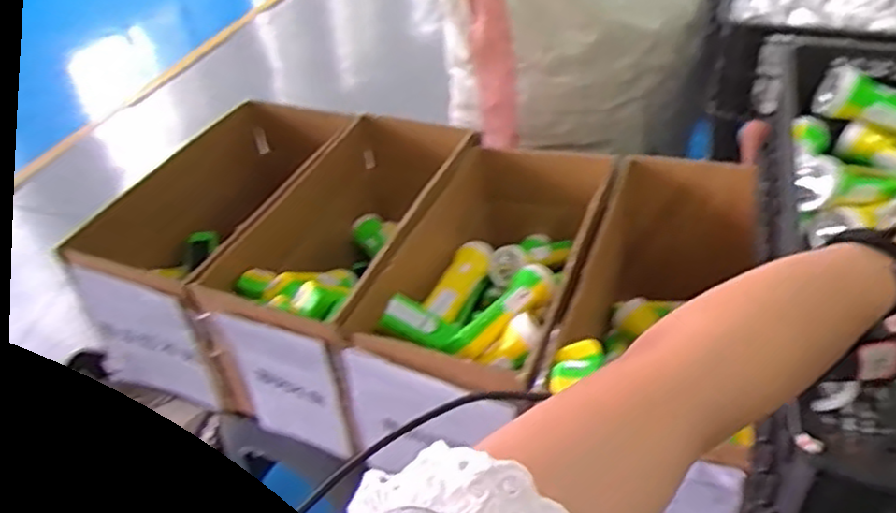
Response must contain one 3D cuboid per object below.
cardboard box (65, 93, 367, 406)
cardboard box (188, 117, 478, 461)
[{"bbox_3d":[-0.291,-0.049,1.024,0.219,0.221,0.483,11,43,20],"label":"cardboard box"},{"bbox_3d":[-0.114,0.000,0.950,0.205,0.214,0.456,10,43,19],"label":"cardboard box"}]

